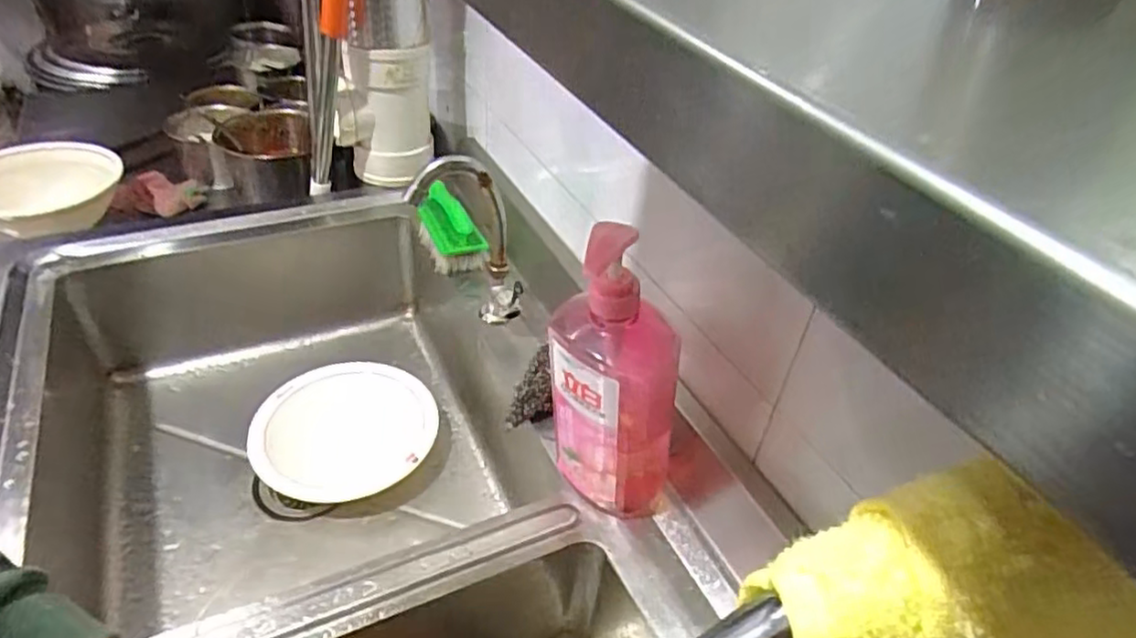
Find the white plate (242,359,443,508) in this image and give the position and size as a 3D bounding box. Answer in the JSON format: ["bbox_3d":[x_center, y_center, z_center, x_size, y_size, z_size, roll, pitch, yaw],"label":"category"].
[{"bbox_3d":[-0.265,0.128,0.813,0.202,0.018,0.202,3,39,-3],"label":"white plate"}]

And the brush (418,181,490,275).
[{"bbox_3d":[-0.151,-0.119,0.861,0.063,0.067,0.126,-15,43,-24],"label":"brush"}]

